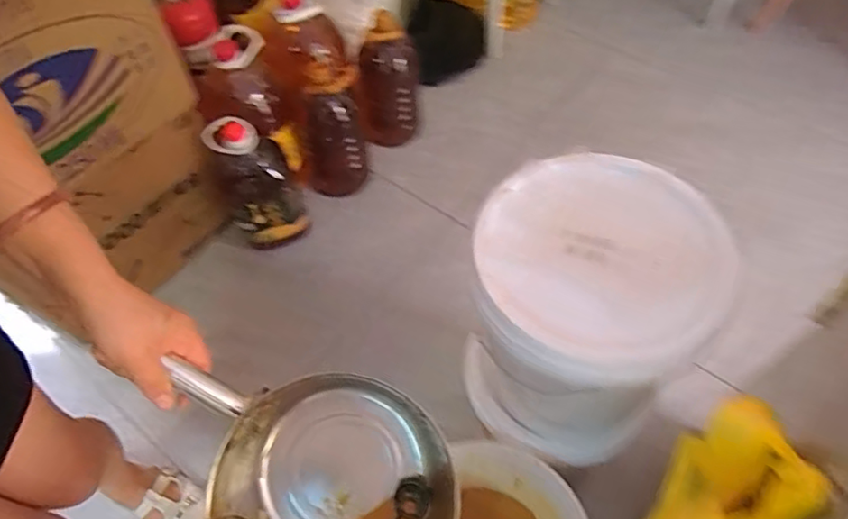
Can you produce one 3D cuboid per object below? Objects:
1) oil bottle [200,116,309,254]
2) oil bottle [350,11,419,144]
[{"bbox_3d":[-0.374,-0.160,1.330,0.167,0.340,0.130,-25,61,-12],"label":"oil bottle"},{"bbox_3d":[-0.100,-0.459,1.492,0.168,0.352,0.164,-8,58,-2],"label":"oil bottle"}]

